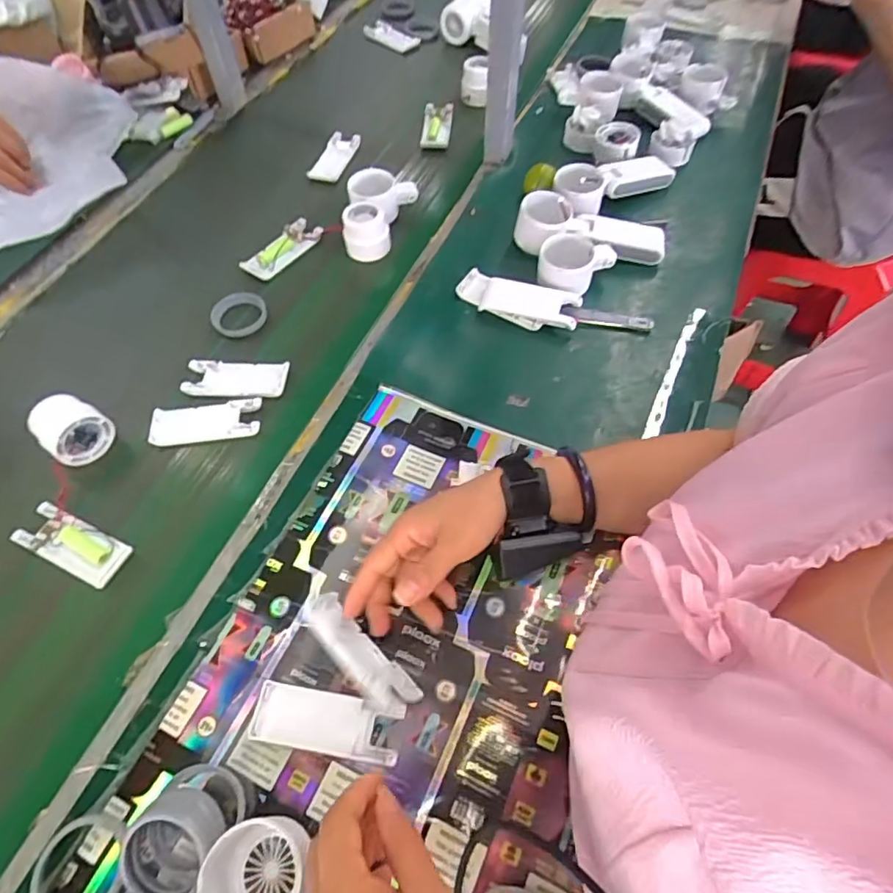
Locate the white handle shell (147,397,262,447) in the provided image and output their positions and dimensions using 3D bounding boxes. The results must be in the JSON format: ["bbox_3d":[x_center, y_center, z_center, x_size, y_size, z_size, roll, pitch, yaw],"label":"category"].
[{"bbox_3d":[-0.241,-0.025,0.549,0.105,0.006,0.043,-6,60,-4],"label":"white handle shell"}]

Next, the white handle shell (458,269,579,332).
[{"bbox_3d":[0.077,-0.161,0.601,0.133,0.029,0.049,24,63,13],"label":"white handle shell"}]

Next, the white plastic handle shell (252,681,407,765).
[{"bbox_3d":[-0.086,0.199,0.396,0.106,0.010,0.039,8,60,4],"label":"white plastic handle shell"}]

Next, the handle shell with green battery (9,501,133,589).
[{"bbox_3d":[-0.330,0.086,0.483,0.104,0.015,0.041,22,62,12],"label":"handle shell with green battery"}]

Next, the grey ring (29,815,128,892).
[{"bbox_3d":[-0.233,0.267,0.345,0.057,0.007,0.057,0,60,0],"label":"grey ring"}]

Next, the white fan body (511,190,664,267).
[{"bbox_3d":[0.165,-0.246,0.630,0.169,0.055,0.061,4,60,2],"label":"white fan body"}]

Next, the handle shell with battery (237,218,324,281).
[{"bbox_3d":[-0.200,-0.246,0.678,0.052,0.014,0.104,31,64,16],"label":"handle shell with battery"}]

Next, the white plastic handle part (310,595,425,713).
[{"bbox_3d":[-0.065,0.154,0.410,0.105,0.032,0.029,41,68,18],"label":"white plastic handle part"}]

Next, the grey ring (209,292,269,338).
[{"bbox_3d":[-0.237,-0.154,0.626,0.058,0.013,0.064,4,58,-12],"label":"grey ring"}]

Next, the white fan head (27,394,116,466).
[{"bbox_3d":[-0.360,-0.016,0.525,0.052,0.041,0.053,31,65,17],"label":"white fan head"}]

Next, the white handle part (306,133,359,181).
[{"bbox_3d":[-0.159,-0.415,0.784,0.041,0.014,0.102,15,61,8],"label":"white handle part"}]

